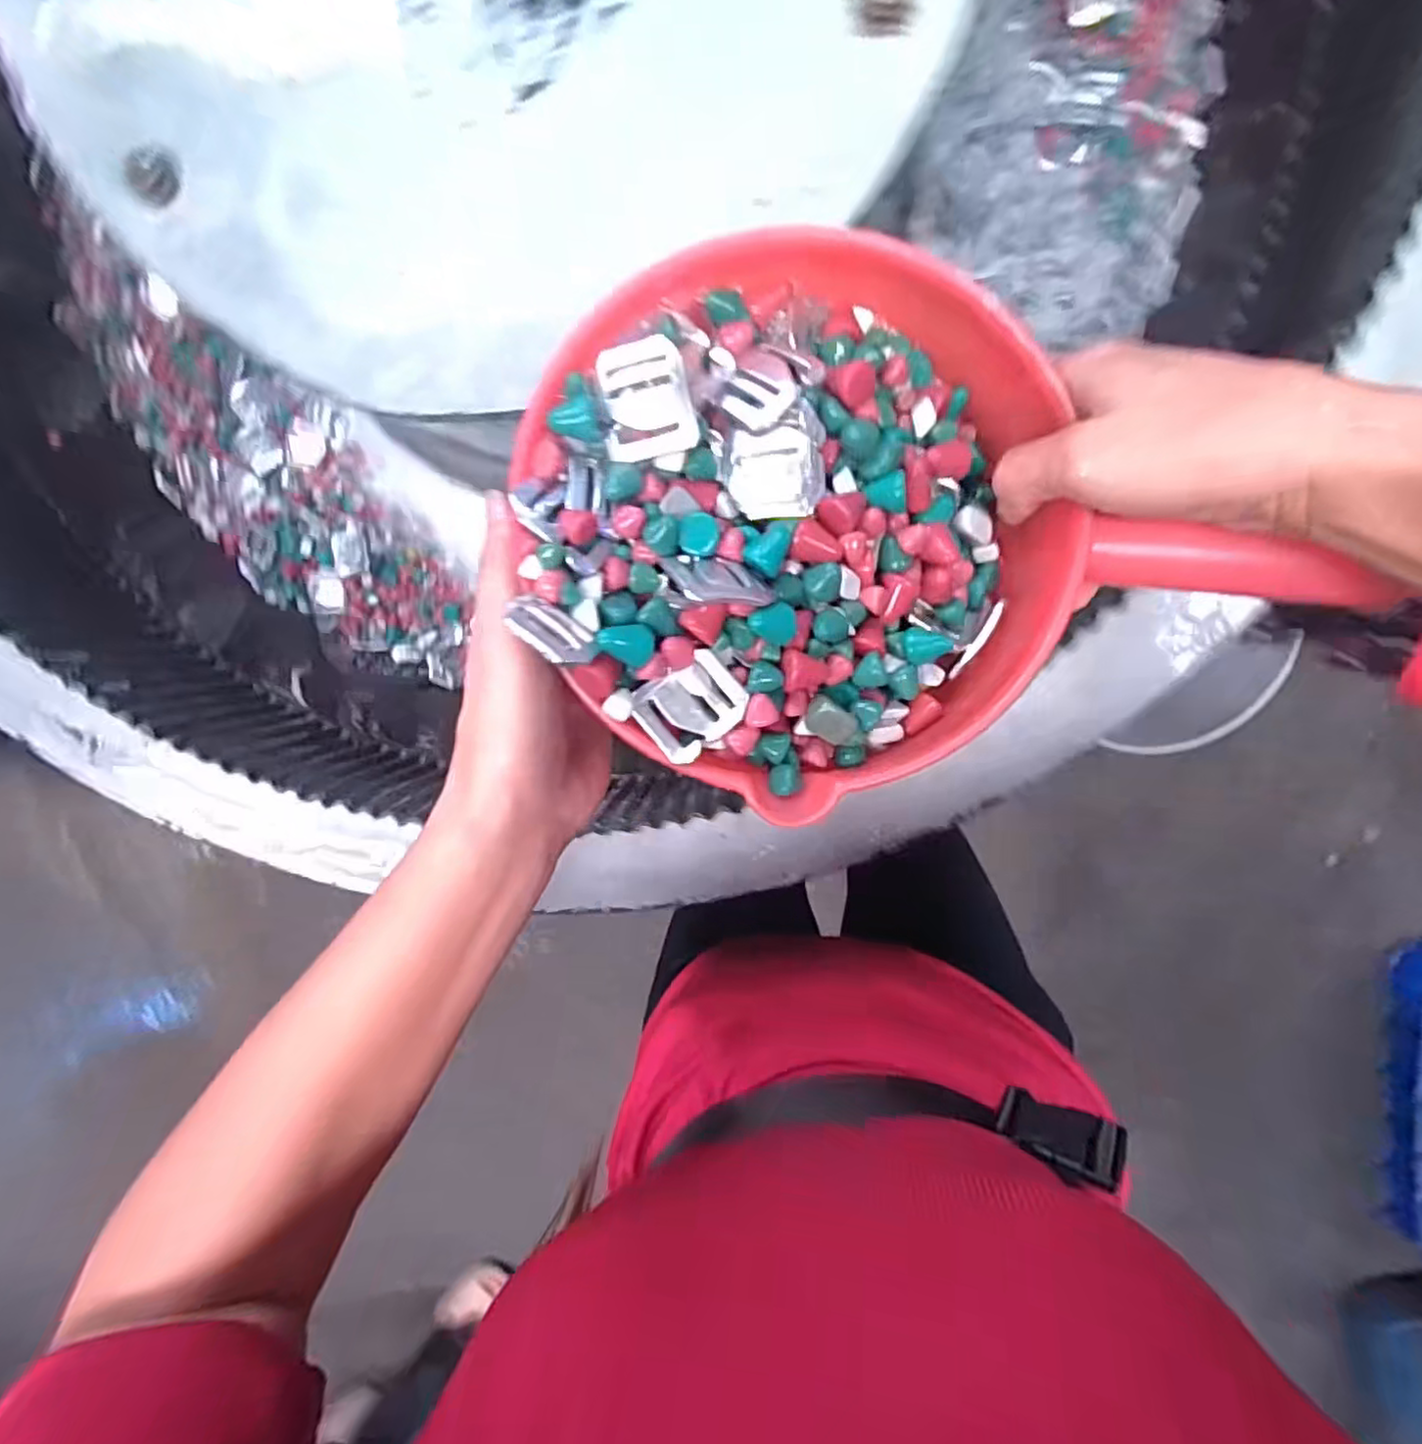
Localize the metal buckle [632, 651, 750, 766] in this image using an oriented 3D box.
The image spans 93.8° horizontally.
[{"bbox_3d":[-0.006,-0.006,0.223,0.033,0.011,0.028,-39,94,9],"label":"metal buckle"}]

